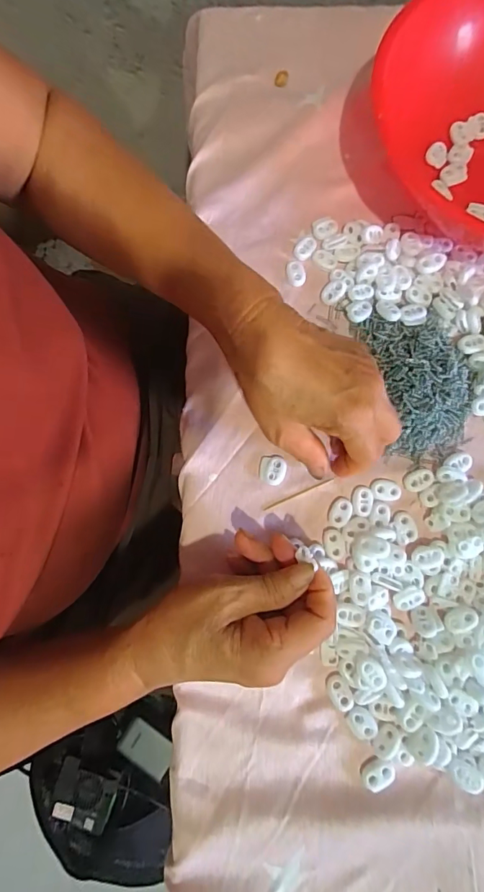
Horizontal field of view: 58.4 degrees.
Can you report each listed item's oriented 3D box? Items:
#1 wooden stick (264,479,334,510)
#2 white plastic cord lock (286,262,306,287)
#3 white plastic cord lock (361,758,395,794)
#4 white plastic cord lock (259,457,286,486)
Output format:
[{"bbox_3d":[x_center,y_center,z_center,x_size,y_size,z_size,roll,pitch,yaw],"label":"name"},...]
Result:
[{"bbox_3d":[0.044,0.037,0.330,0.058,0.004,0.004,-22,80,-4],"label":"wooden stick"},{"bbox_3d":[0.046,-0.145,0.362,0.015,0.004,0.021,-14,79,-3],"label":"white plastic cord lock"},{"bbox_3d":[0.092,0.221,0.289,0.022,0.004,0.016,-20,79,-4],"label":"white plastic cord lock"},{"bbox_3d":[0.023,0.019,0.332,0.020,0.006,0.021,7,79,1],"label":"white plastic cord lock"}]

